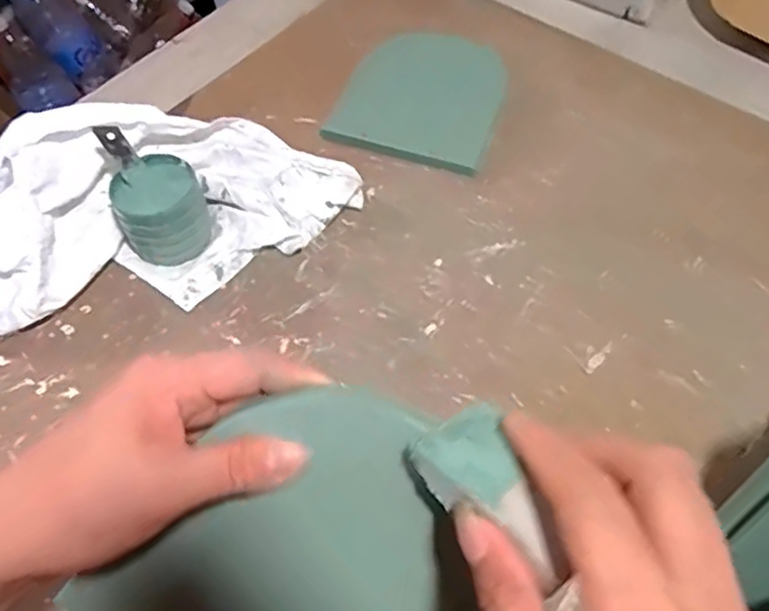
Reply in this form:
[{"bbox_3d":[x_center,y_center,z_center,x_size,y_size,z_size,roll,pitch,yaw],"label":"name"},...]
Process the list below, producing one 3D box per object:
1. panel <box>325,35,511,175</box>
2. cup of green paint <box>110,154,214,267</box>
[{"bbox_3d":[0.036,-0.197,0.616,0.140,0.022,0.147,19,68,9],"label":"panel"},{"bbox_3d":[-0.175,-0.072,0.523,0.068,0.064,0.065,0,57,0],"label":"cup of green paint"}]

